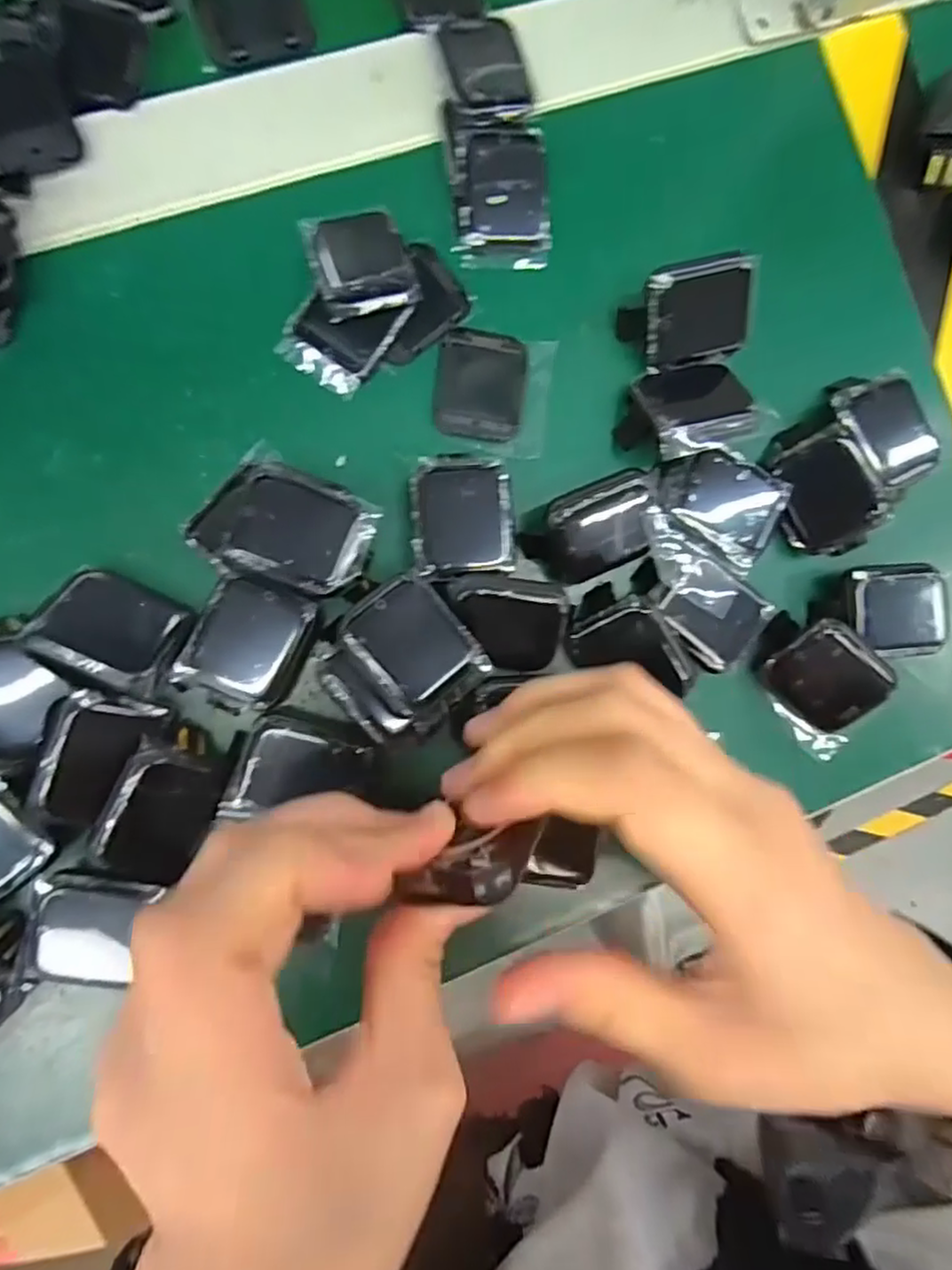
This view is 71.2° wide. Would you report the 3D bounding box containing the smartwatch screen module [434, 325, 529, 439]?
[{"bbox_3d":[0.002,-0.095,0.253,0.033,0.004,0.040,6,89,-8],"label":"smartwatch screen module"}]

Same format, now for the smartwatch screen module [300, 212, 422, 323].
[{"bbox_3d":[-0.041,-0.136,0.242,0.035,0.009,0.039,-16,92,-8],"label":"smartwatch screen module"}]

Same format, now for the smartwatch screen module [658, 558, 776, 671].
[{"bbox_3d":[0.089,-0.007,0.253,0.038,0.011,0.031,38,85,-6],"label":"smartwatch screen module"}]

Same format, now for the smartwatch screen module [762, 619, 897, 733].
[{"bbox_3d":[0.136,0.017,0.257,0.038,0.004,0.036,43,115,2],"label":"smartwatch screen module"}]

